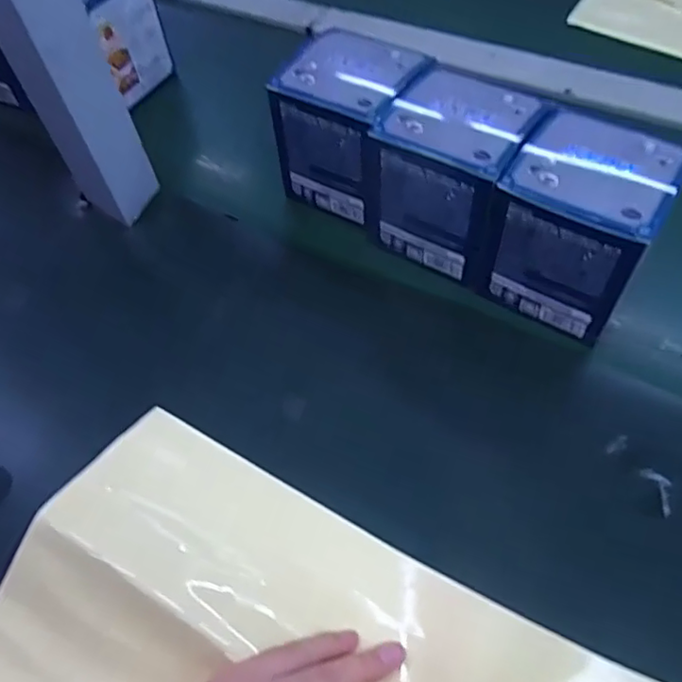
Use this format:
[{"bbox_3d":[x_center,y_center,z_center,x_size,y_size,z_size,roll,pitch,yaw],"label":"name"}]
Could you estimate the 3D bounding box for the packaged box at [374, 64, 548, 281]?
[{"bbox_3d":[0.070,-0.104,0.377,0.083,0.091,0.076,25,61,21],"label":"packaged box"}]

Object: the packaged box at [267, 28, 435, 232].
[{"bbox_3d":[0.008,-0.146,0.409,0.084,0.090,0.081,28,62,22],"label":"packaged box"}]

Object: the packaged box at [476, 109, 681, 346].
[{"bbox_3d":[0.138,-0.064,0.347,0.080,0.097,0.075,29,62,23],"label":"packaged box"}]

